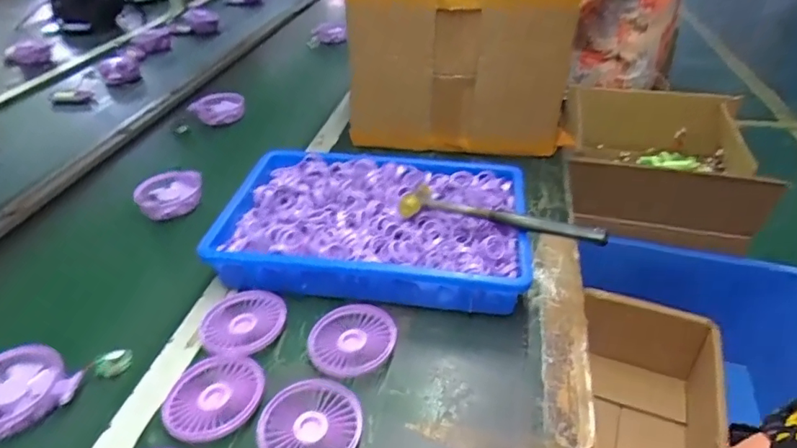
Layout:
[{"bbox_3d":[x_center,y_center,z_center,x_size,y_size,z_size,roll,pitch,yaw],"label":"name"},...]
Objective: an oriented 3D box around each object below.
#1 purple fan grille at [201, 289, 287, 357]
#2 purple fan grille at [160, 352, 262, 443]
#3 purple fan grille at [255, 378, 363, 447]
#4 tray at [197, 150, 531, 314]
[{"bbox_3d":[-0.165,0.107,0.551,0.083,0.018,0.086,-1,37,1],"label":"purple fan grille"},{"bbox_3d":[-0.170,0.158,0.477,0.085,0.015,0.089,-1,37,1],"label":"purple fan grille"},{"bbox_3d":[-0.076,0.180,0.458,0.085,0.016,0.090,-1,37,1],"label":"purple fan grille"},{"bbox_3d":[-0.032,0.000,0.663,0.378,0.071,0.250,2,37,5],"label":"tray"}]

